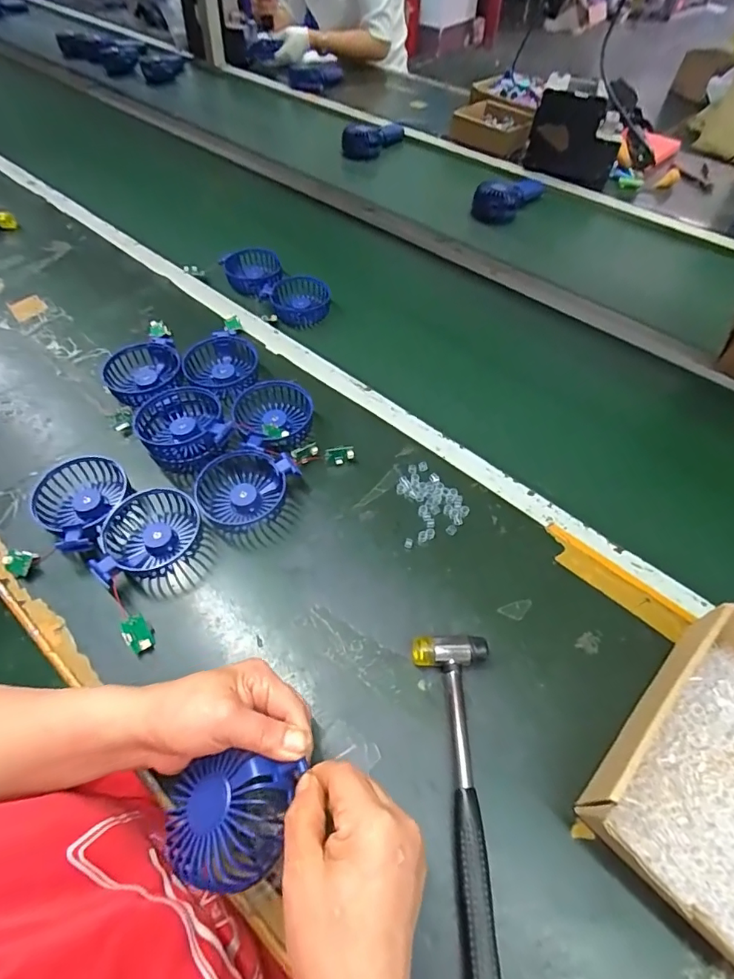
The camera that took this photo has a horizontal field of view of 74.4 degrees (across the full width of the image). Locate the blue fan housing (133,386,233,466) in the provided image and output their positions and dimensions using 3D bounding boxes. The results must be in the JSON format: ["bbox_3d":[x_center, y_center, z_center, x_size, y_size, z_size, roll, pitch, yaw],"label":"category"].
[{"bbox_3d":[-0.201,-0.070,0.526,0.089,0.039,0.090,1,55,-2],"label":"blue fan housing"}]

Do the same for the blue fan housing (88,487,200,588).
[{"bbox_3d":[-0.214,0.046,0.477,0.096,0.043,0.087,-12,56,-11],"label":"blue fan housing"}]

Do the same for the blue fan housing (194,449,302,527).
[{"bbox_3d":[-0.125,0.000,0.508,0.103,0.040,0.081,0,55,-3],"label":"blue fan housing"}]

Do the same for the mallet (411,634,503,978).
[{"bbox_3d":[0.079,0.228,0.358,0.060,0.023,0.236,-2,55,-4],"label":"mallet"}]

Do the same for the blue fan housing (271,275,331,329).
[{"bbox_3d":[-0.103,-0.286,0.740,0.091,0.040,0.086,-3,55,-4],"label":"blue fan housing"}]

